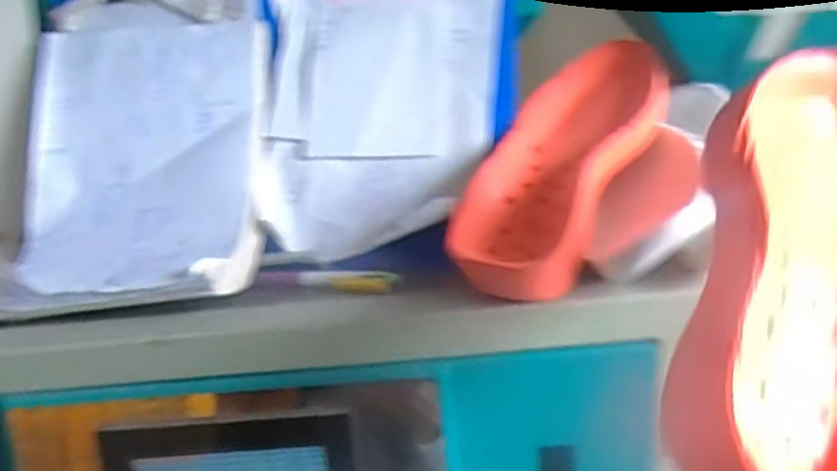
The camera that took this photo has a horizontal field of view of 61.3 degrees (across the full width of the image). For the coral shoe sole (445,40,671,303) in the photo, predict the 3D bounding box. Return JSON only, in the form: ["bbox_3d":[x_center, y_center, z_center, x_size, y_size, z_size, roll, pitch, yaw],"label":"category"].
[{"bbox_3d":[0.123,-0.064,0.604,0.118,0.043,0.280,11,55,34],"label":"coral shoe sole"}]

